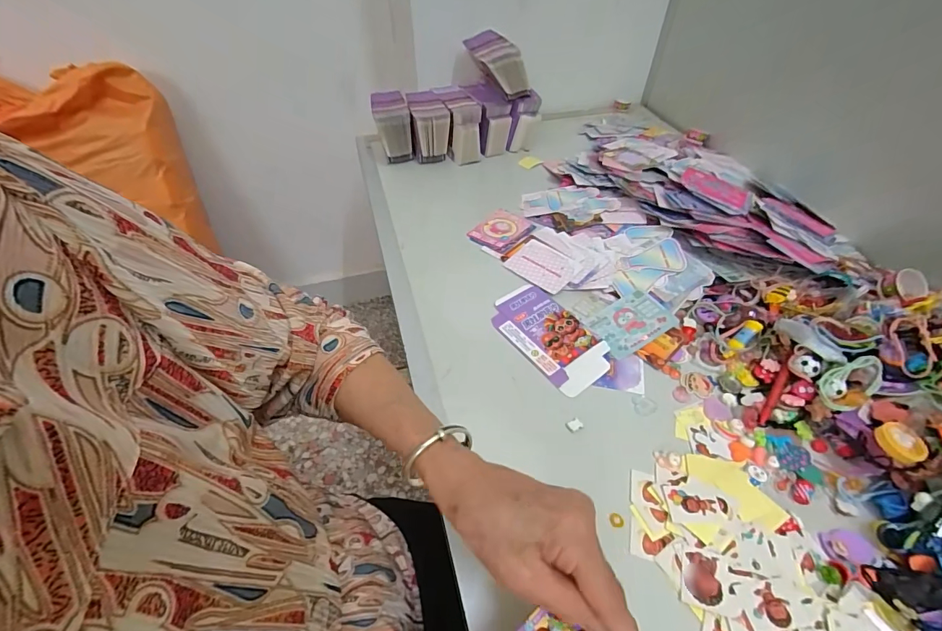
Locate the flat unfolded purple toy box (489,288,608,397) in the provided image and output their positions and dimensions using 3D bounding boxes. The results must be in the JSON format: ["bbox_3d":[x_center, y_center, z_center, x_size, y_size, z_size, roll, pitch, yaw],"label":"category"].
[{"bbox_3d":[0.089,0.022,0.475,0.084,0.006,0.146,-29,53,-23],"label":"flat unfolded purple toy box"}]

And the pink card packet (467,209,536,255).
[{"bbox_3d":[0.047,-0.124,0.611,0.075,0.006,0.089,28,54,25],"label":"pink card packet"}]

